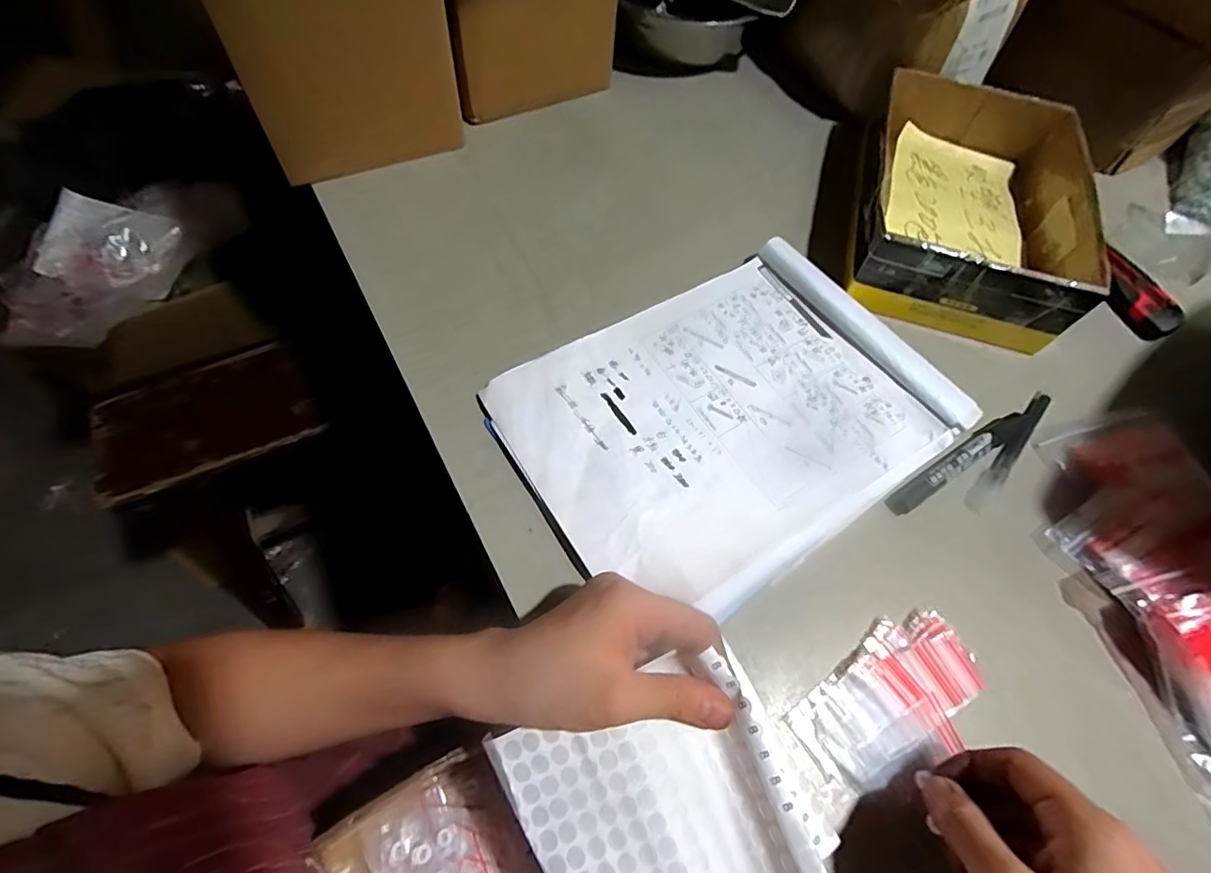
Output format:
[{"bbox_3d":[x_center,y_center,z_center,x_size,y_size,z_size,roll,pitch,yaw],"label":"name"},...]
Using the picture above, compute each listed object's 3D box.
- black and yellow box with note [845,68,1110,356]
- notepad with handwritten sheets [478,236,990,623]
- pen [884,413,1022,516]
[{"bbox_3d":[0.324,-0.213,0.490,0.174,0.068,0.249,18,63,5],"label":"black and yellow box with note"},{"bbox_3d":[0.090,-0.017,0.408,0.303,0.020,0.227,-29,68,-17],"label":"notepad with handwritten sheets"},{"bbox_3d":[0.267,0.016,0.407,0.146,0.010,0.017,-28,68,-17],"label":"pen"}]

